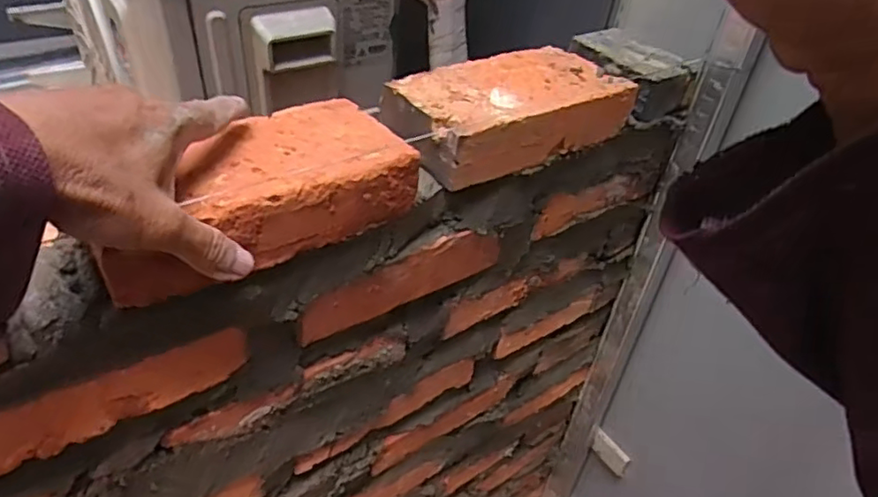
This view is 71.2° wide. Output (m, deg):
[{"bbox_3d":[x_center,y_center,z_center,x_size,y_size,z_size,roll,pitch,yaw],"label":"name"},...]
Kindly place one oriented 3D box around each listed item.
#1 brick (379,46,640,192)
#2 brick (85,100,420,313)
[{"bbox_3d":[0.054,-0.111,0.490,0.185,0.045,0.101,-24,48,-31],"label":"brick"},{"bbox_3d":[-0.115,-0.037,0.383,0.188,0.050,0.091,-23,48,-31],"label":"brick"}]

